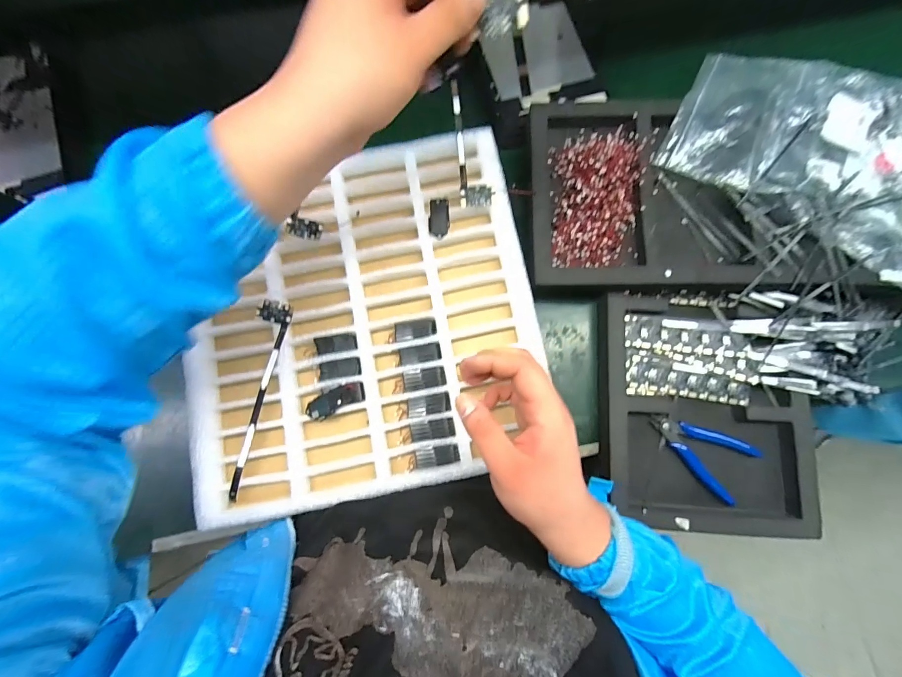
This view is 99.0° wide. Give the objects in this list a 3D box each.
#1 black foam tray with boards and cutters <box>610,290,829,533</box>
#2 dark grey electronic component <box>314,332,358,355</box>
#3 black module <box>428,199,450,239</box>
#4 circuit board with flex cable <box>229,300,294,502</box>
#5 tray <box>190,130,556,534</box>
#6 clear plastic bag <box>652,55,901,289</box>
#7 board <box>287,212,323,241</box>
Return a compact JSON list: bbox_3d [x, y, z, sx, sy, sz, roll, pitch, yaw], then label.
[{"bbox_3d":[0.278,0.078,0.426,0.209,0.032,0.253,3,81,1],"label":"black foam tray with boards and cutters"},{"bbox_3d":[-0.112,0.005,0.376,0.042,0.008,0.017,-7,81,0],"label":"dark grey electronic component"},{"bbox_3d":[-0.012,-0.121,0.387,0.020,0.006,0.039,-1,81,1],"label":"black module"},{"bbox_3d":[-0.176,0.055,0.359,0.030,0.011,0.182,4,81,1],"label":"circuit board with flex cable"},{"bbox_3d":[-0.086,-0.021,0.390,0.326,0.046,0.331,-10,81,-1],"label":"tray"},{"bbox_3d":[0.425,-0.203,0.442,0.334,0.059,0.232,31,82,6],"label":"clear plastic bag"},{"bbox_3d":[-0.147,-0.110,0.386,0.032,0.006,0.021,15,81,3],"label":"board"}]

